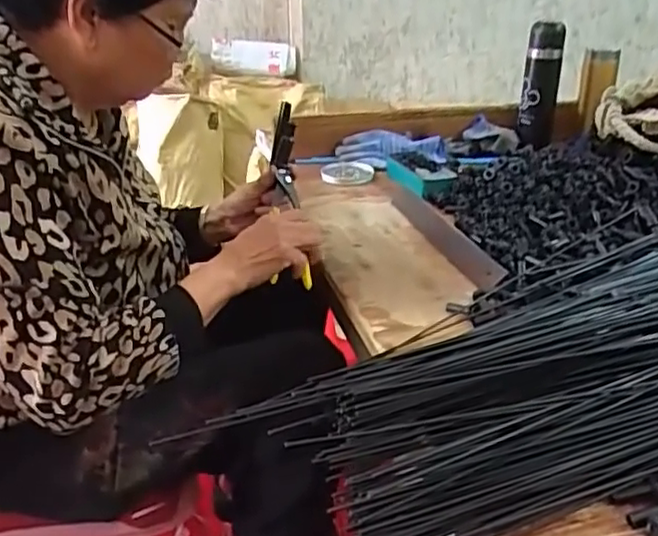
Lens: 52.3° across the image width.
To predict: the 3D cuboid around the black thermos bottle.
[{"bbox_3d":[0.404,-0.344,1.278,0.068,0.229,0.060,9,28,18],"label":"black thermos bottle"}]

